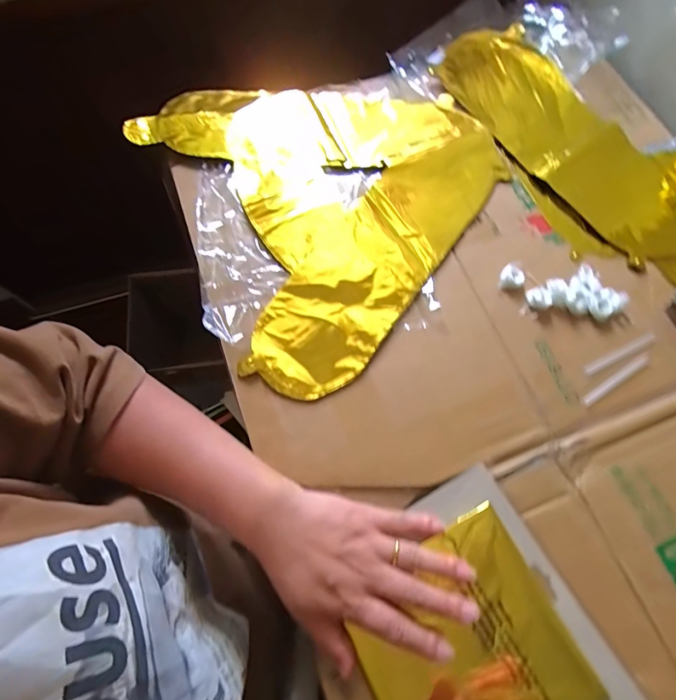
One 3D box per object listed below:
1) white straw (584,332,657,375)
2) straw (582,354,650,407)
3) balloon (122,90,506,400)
[{"bbox_3d":[0.263,0.003,0.367,0.080,0.004,0.010,-24,72,-9],"label":"white straw"},{"bbox_3d":[0.254,0.027,0.362,0.081,0.004,0.010,-30,73,-11],"label":"straw"},{"bbox_3d":[-0.023,-0.188,0.430,0.359,0.011,0.367,-41,75,-14],"label":"balloon"}]

